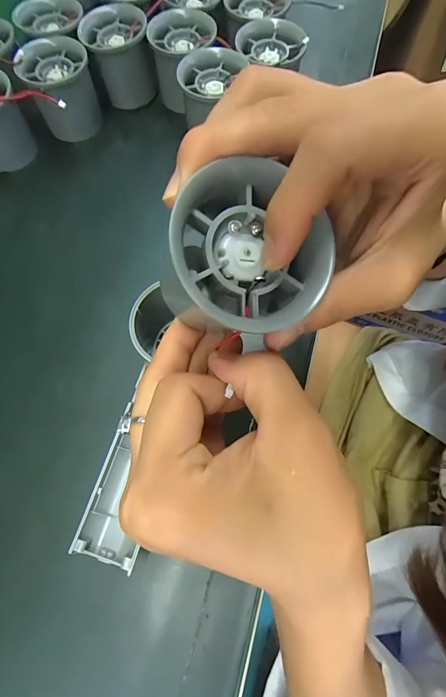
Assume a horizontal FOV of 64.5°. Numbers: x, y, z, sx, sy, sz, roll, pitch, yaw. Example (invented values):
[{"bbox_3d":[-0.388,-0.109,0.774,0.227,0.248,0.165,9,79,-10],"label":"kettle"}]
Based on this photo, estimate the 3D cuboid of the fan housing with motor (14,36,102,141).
[{"bbox_3d":[-0.131,-0.211,0.295,0.051,0.058,0.049,0,71,1],"label":"fan housing with motor"}]

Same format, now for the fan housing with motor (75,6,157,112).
[{"bbox_3d":[-0.089,-0.253,0.310,0.052,0.056,0.044,-15,71,-4],"label":"fan housing with motor"}]

